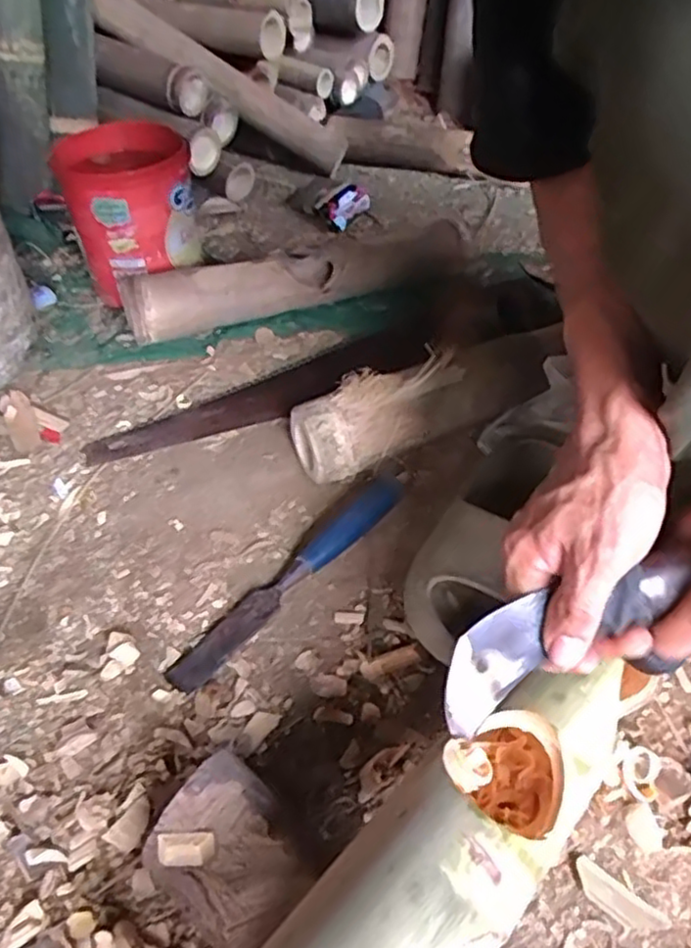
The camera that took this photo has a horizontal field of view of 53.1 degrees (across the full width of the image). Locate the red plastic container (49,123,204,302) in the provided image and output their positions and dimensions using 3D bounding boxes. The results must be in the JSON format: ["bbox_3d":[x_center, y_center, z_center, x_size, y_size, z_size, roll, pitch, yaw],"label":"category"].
[{"bbox_3d":[-0.242,-0.293,0.784,0.128,0.156,0.153,-15,49,-15],"label":"red plastic container"}]

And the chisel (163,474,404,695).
[{"bbox_3d":[-0.039,0.075,0.531,0.029,0.025,0.234,33,54,26],"label":"chisel"}]

